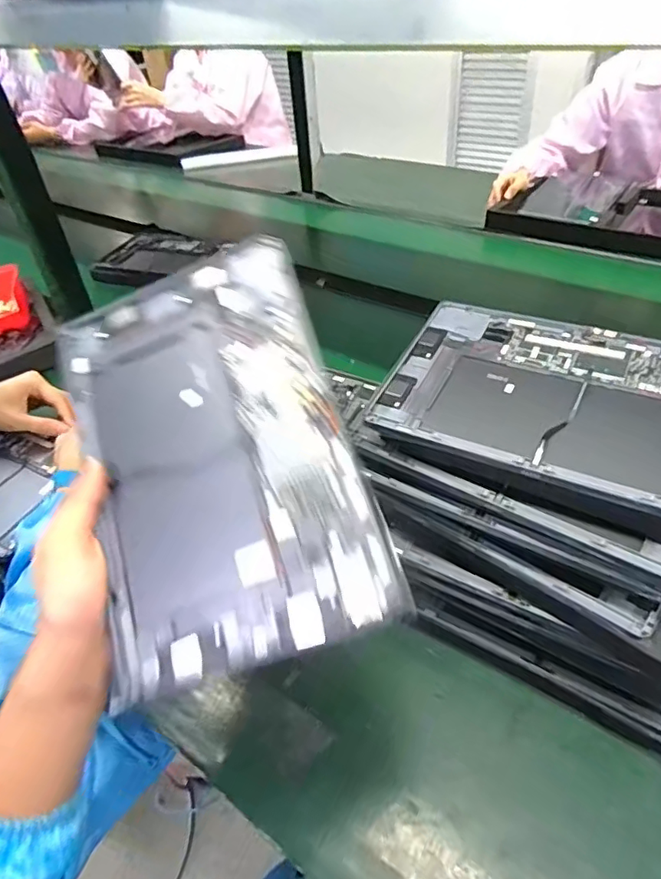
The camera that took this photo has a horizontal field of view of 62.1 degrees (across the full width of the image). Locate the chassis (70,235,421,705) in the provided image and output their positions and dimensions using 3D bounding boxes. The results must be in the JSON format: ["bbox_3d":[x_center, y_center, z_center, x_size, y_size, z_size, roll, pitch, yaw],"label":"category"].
[{"bbox_3d":[-0.074,0.006,0.345,0.168,0.010,0.264,-21,71,7],"label":"chassis"}]

